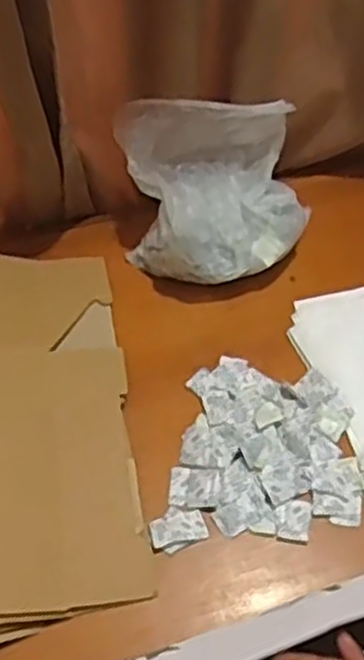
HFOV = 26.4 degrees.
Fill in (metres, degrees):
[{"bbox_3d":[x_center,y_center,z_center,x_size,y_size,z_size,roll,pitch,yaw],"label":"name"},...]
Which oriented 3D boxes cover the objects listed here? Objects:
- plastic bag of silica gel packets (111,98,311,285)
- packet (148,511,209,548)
[{"bbox_3d":[0.038,-0.155,0.856,0.211,0.154,0.161,-1,56,-1],"label":"plastic bag of silica gel packets"},{"bbox_3d":[-0.004,0.188,0.731,0.052,0.004,0.027,-11,56,-8],"label":"packet"}]

